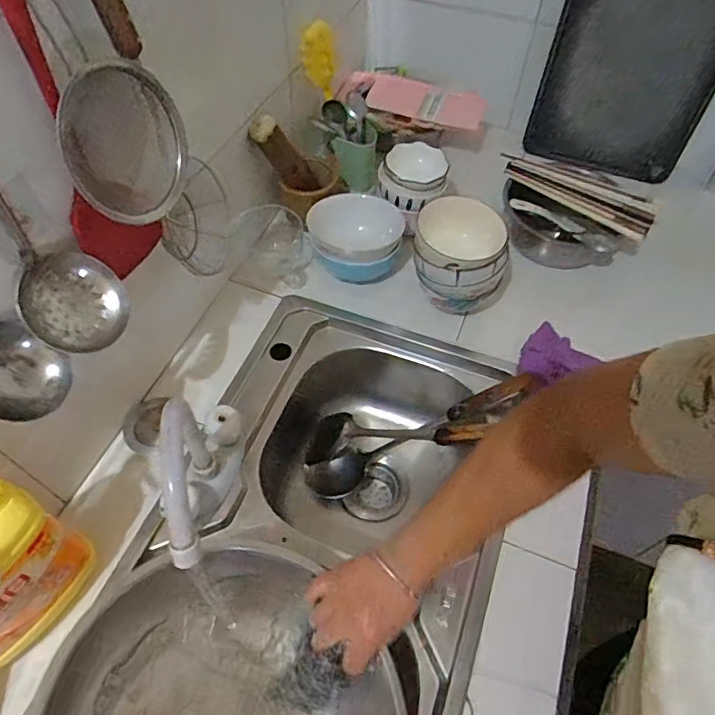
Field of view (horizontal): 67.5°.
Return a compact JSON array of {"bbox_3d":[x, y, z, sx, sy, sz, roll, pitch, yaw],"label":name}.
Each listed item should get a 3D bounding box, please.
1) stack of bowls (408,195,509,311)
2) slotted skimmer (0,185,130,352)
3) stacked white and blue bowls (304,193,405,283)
[{"bbox_3d":[0.144,-0.139,0.761,0.129,0.118,0.114,9,56,5],"label":"stack of bowls"},{"bbox_3d":[-0.263,-0.129,0.393,0.080,0.334,0.073,-27,60,-18],"label":"slotted skimmer"},{"bbox_3d":[0.002,-0.178,0.831,0.148,0.092,0.120,-12,56,-9],"label":"stacked white and blue bowls"}]

